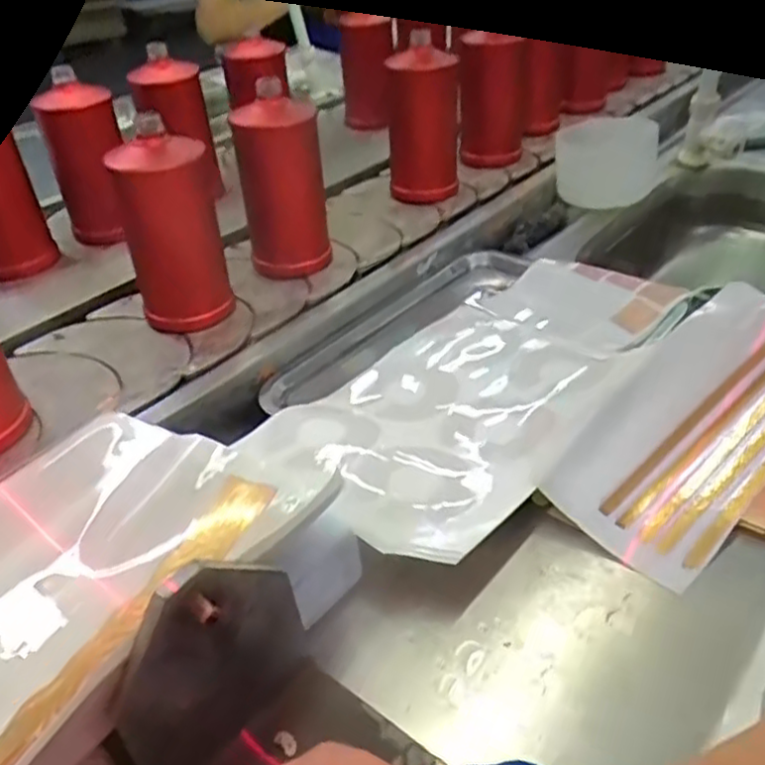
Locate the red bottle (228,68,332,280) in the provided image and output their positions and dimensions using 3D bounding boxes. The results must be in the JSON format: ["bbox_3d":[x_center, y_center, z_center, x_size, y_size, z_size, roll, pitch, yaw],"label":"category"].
[{"bbox_3d":[-0.105,-0.208,0.737,0.077,0.186,0.069,-28,44,-29],"label":"red bottle"}]

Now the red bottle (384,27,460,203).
[{"bbox_3d":[0.053,-0.343,0.907,0.086,0.201,0.103,-2,37,2],"label":"red bottle"}]

